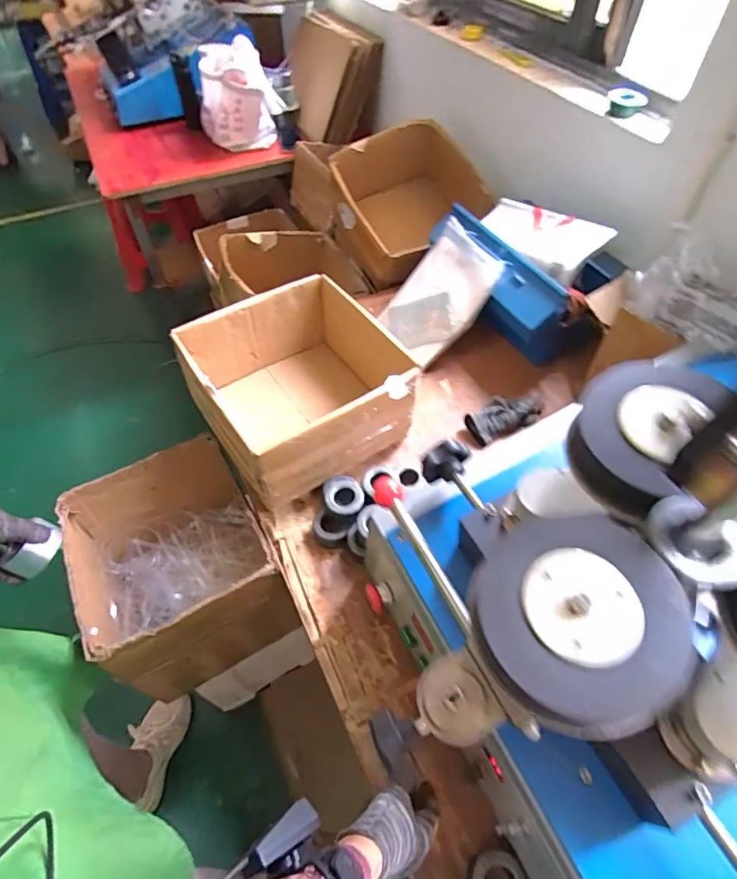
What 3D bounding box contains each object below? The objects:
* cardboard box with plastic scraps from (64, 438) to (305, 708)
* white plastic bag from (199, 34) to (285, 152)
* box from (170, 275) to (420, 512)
[{"bbox_3d":[-0.343,0.240,0.924,0.285,0.297,0.311,-25,57,-17],"label":"cardboard box with plastic scraps"},{"bbox_3d":[-0.404,-1.043,1.549,0.255,0.280,0.166,-11,54,-8],"label":"white plastic bag"},{"bbox_3d":[-0.132,-0.094,0.889,0.322,0.175,0.334,-28,58,-20],"label":"box"}]

